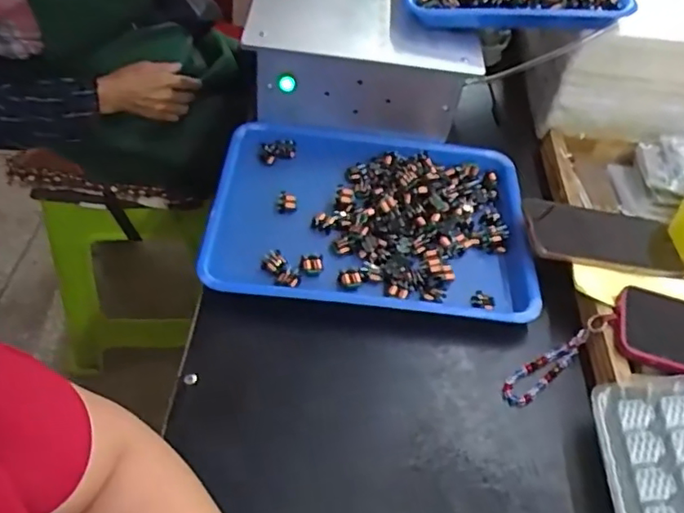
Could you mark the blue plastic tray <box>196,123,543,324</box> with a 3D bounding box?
[{"bbox_3d":[0.031,-0.043,0.647,0.329,0.039,0.247,4,49,-3],"label":"blue plastic tray"}]

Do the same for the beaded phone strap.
[{"bbox_3d":[0.200,0.095,0.556,0.126,0.023,0.028,-37,60,-8],"label":"beaded phone strap"}]

